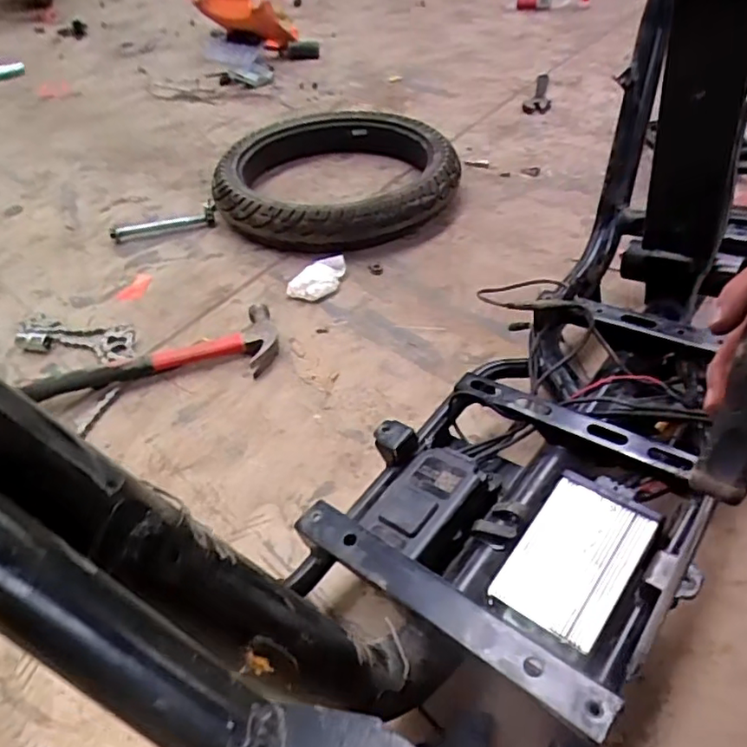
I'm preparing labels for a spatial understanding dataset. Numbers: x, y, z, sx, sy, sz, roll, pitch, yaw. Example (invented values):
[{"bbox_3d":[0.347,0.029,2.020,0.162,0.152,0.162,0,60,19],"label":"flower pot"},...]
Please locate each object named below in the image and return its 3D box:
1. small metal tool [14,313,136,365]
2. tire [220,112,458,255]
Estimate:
[{"bbox_3d":[-0.356,-0.043,0.699,0.170,0.015,0.062,9,47,12],"label":"small metal tool"},{"bbox_3d":[-0.053,-0.301,0.895,0.345,0.070,0.355,-2,45,2],"label":"tire"}]

